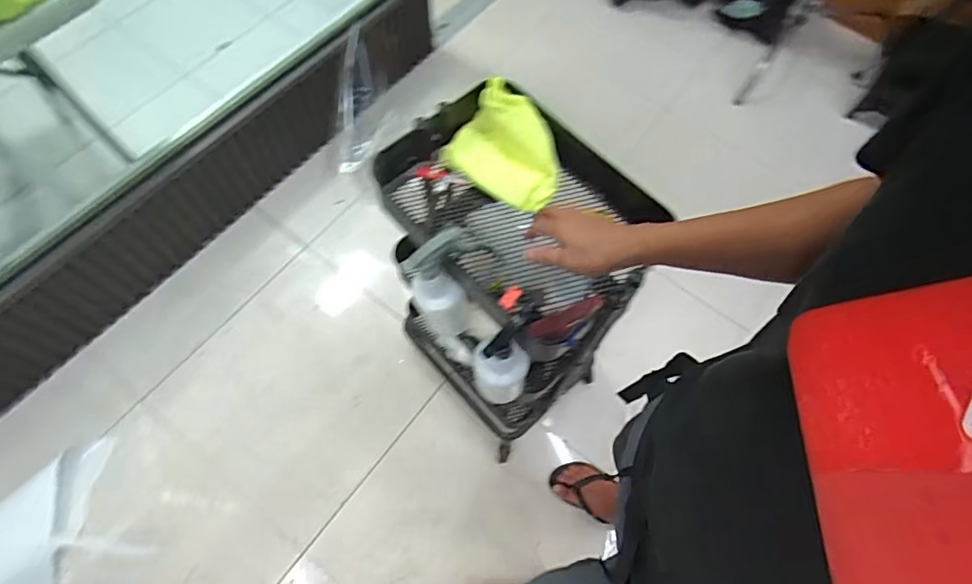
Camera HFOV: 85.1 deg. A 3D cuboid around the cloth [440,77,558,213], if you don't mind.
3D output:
[{"bbox_3d":[0.039,-0.232,0.883,0.186,0.157,0.064,35,23,-7],"label":"cloth"}]

